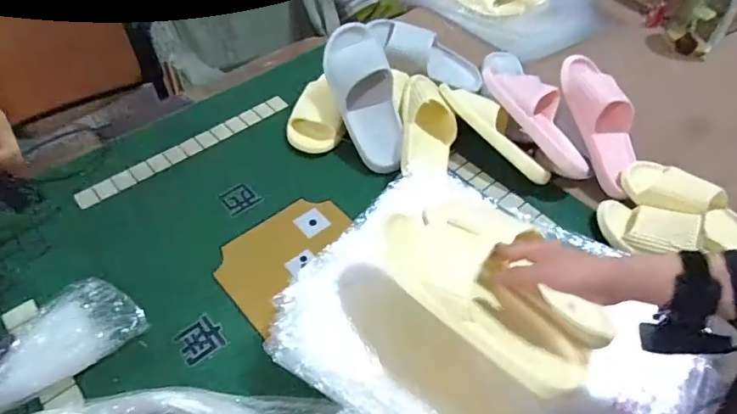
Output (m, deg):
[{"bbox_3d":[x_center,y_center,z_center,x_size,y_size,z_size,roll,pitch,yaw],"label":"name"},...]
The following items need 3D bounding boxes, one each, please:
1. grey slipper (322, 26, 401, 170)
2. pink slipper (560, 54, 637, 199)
[{"bbox_3d":[-0.006,-0.193,0.817,0.096,0.065,0.275,-16,86,-17],"label":"grey slipper"},{"bbox_3d":[0.412,-0.150,0.821,0.092,0.068,0.260,-10,79,-13],"label":"pink slipper"}]

